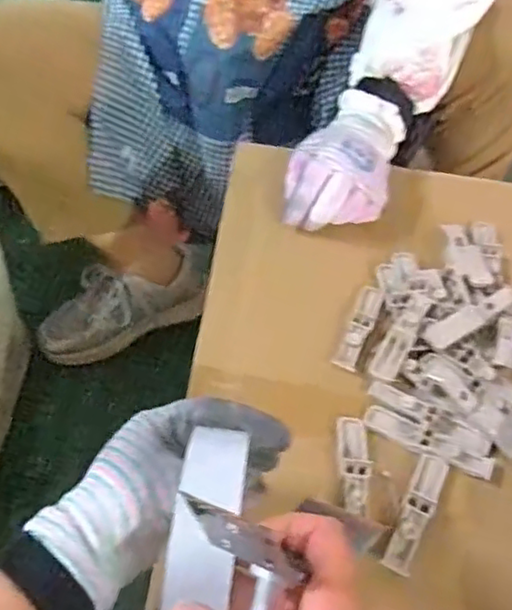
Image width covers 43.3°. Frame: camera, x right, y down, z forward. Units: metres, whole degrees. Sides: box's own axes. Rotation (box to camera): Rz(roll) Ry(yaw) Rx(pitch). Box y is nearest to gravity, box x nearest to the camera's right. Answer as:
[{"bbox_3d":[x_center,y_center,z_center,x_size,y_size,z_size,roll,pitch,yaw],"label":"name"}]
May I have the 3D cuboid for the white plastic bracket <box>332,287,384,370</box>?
[{"bbox_3d":[0.093,0.016,0.567,0.020,0.011,0.096,21,50,11],"label":"white plastic bracket"}]

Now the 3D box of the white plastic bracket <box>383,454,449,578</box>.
[{"bbox_3d":[0.114,0.144,0.454,0.021,0.010,0.096,25,51,15],"label":"white plastic bracket"}]

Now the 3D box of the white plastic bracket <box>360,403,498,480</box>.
[{"bbox_3d":[0.133,0.104,0.497,0.099,0.012,0.025,25,51,14],"label":"white plastic bracket"}]

